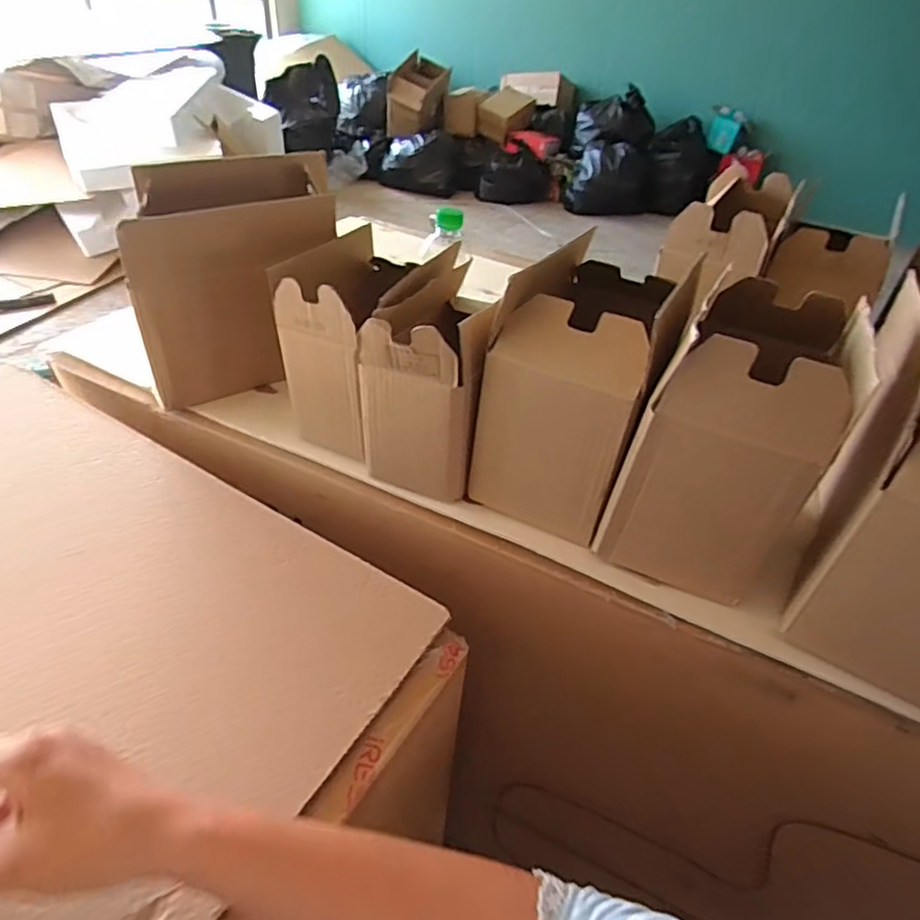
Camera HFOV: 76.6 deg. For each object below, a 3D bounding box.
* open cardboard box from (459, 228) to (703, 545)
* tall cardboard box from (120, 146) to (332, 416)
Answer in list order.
[{"bbox_3d":[0.128,-0.086,0.567,0.148,0.223,0.226,25,43,21],"label":"open cardboard box"},{"bbox_3d":[-0.251,-0.205,0.675,0.237,0.226,0.118,-20,46,-28],"label":"tall cardboard box"}]

